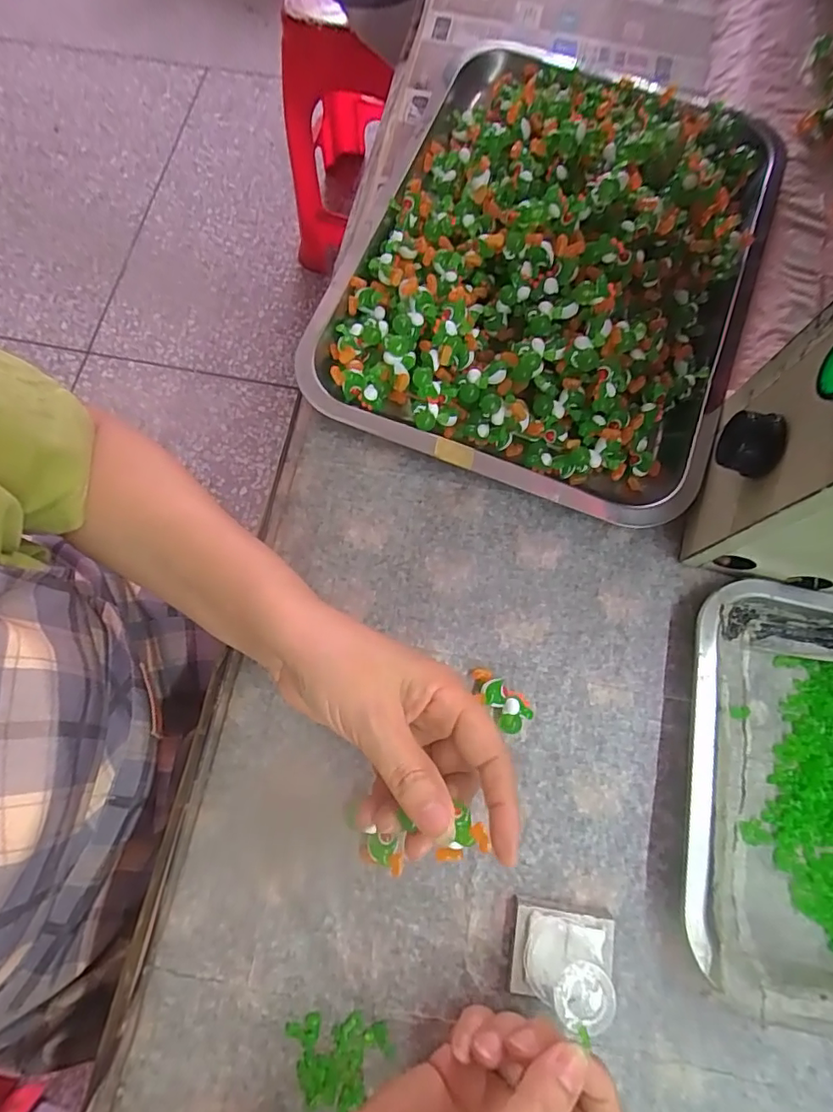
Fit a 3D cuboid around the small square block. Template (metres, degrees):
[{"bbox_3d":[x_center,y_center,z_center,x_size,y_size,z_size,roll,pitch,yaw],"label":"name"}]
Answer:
[{"bbox_3d":[0.074,0.201,0.268,0.048,0.017,0.039,9,73,1],"label":"small square block"}]

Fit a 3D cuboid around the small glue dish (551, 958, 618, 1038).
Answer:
[{"bbox_3d":[0.073,0.192,0.230,0.026,0.004,0.026,0,75,0],"label":"small glue dish"}]

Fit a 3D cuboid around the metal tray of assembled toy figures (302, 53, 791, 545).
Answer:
[{"bbox_3d":[0.096,-0.218,0.365,0.274,0.067,0.362,20,74,5],"label":"metal tray of assembled toy figures"}]

